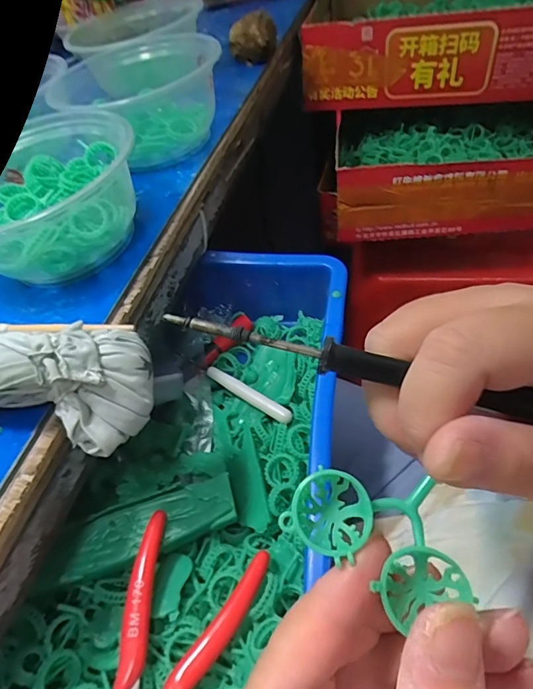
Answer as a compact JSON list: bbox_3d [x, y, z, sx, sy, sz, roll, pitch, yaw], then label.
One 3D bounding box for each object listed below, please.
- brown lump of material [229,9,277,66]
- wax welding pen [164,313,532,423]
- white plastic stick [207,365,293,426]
[{"bbox_3d":[-0.014,-0.309,0.456,0.046,0.039,0.038,-9,49,5],"label":"brown lump of material"},{"bbox_3d":[0.047,0.010,0.130,0.161,0.007,0.009,13,54,11],"label":"wax welding pen"},{"bbox_3d":[-0.014,0.038,0.352,0.080,0.012,0.010,26,60,29],"label":"white plastic stick"}]

